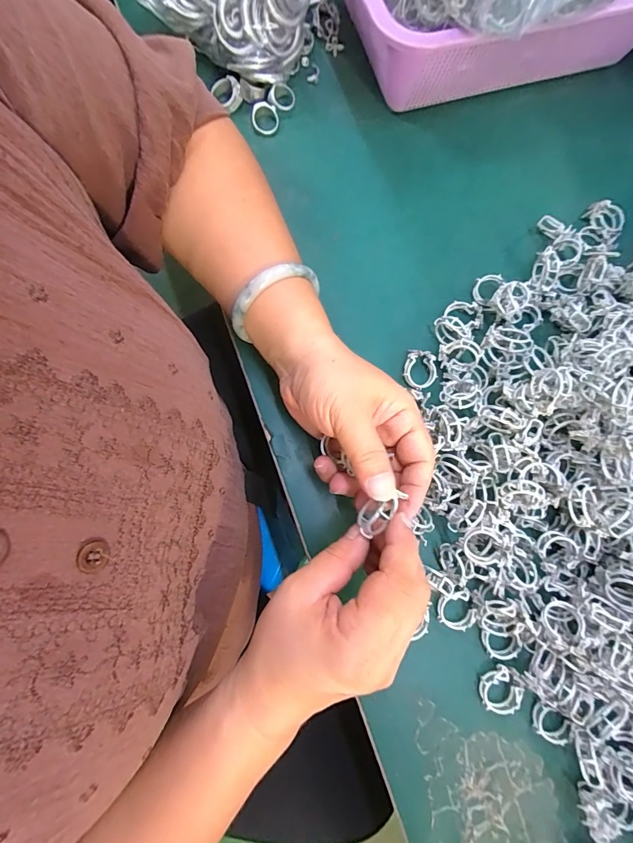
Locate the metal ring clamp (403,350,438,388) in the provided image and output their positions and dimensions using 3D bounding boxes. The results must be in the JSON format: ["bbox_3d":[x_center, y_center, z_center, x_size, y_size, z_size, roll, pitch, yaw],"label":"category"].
[{"bbox_3d":[0.082,-0.041,0.305,0.026,0.007,0.028,10,97,-1],"label":"metal ring clamp"}]

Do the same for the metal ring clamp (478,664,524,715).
[{"bbox_3d":[0.125,0.186,0.264,0.027,0.011,0.025,0,79,-1],"label":"metal ring clamp"}]

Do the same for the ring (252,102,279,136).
[{"bbox_3d":[-0.046,-0.270,0.344,0.024,0.004,0.026,-3,103,-13],"label":"ring"}]

